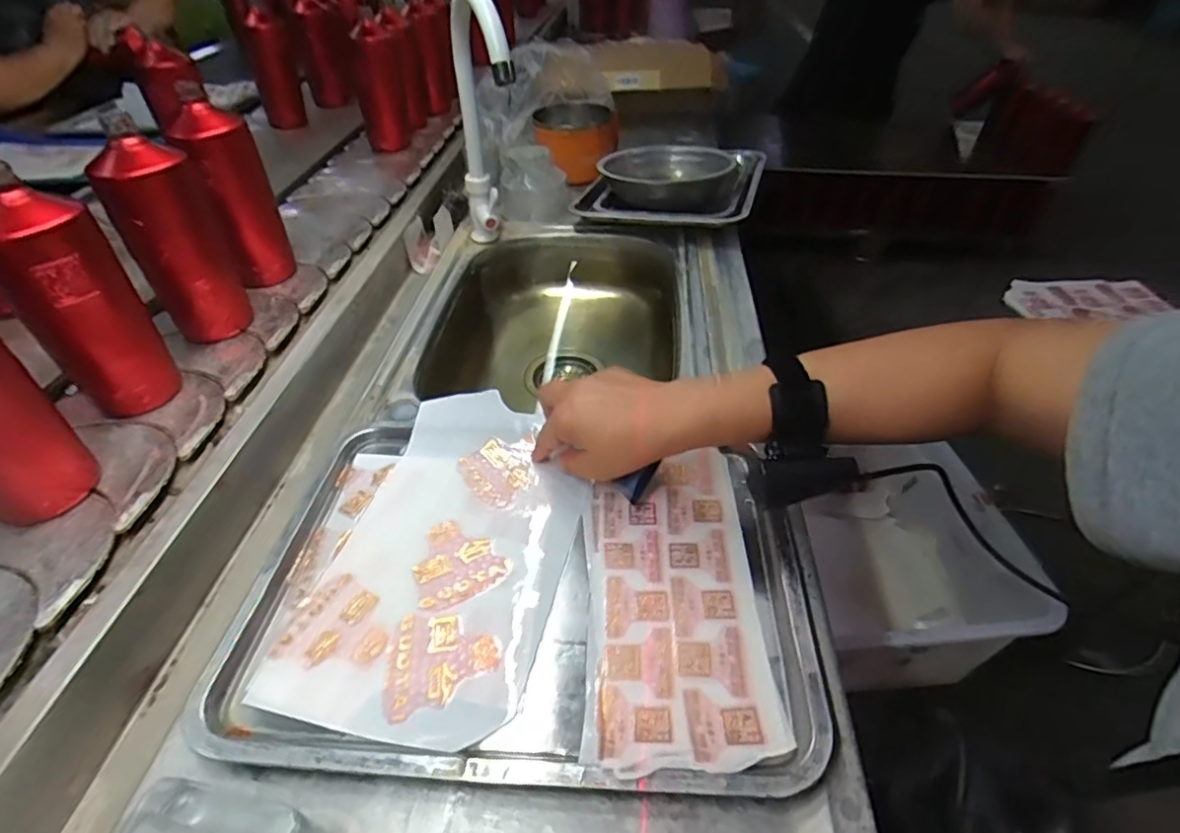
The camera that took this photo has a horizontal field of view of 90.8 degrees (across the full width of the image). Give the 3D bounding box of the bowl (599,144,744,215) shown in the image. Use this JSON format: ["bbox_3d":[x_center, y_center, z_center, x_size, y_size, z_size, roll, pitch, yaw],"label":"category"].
[{"bbox_3d":[0.129,-0.368,0.902,0.200,0.060,0.196,-1,41,0],"label":"bowl"}]

